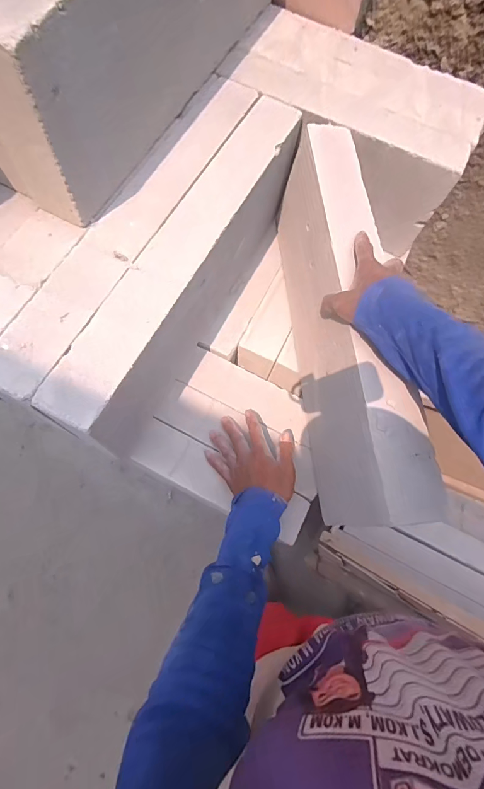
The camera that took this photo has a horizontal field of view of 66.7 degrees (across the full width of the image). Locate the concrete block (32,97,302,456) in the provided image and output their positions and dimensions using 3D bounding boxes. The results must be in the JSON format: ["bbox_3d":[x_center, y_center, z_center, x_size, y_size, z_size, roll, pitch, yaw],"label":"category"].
[{"bbox_3d":[-0.074,-0.180,0.574,0.071,0.204,0.549,27,73,7],"label":"concrete block"}]

